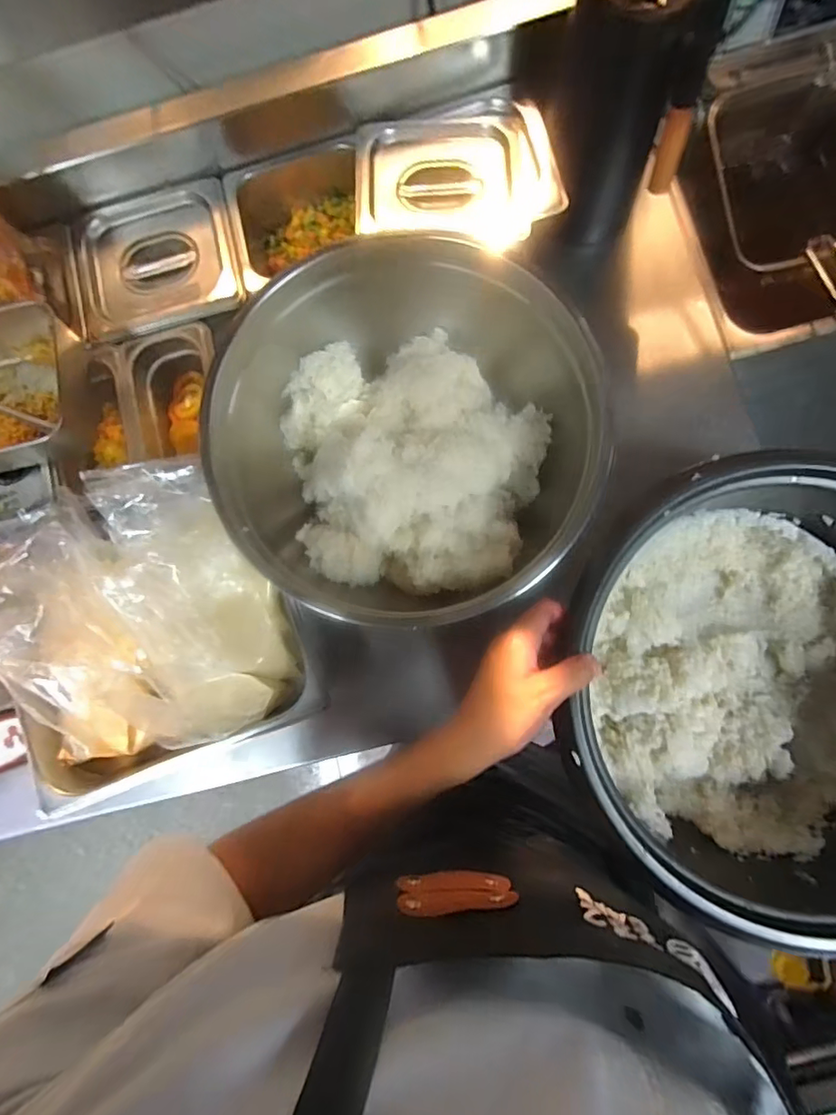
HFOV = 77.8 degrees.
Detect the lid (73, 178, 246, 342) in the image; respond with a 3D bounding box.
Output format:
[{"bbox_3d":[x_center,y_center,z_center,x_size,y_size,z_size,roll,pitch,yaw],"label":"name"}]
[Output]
[{"bbox_3d":[-0.282,-0.324,0.564,0.173,0.029,0.150,-11,82,2],"label":"lid"}]

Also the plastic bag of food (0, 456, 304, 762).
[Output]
[{"bbox_3d":[-0.302,0.072,0.539,0.285,0.104,0.275,-21,82,1],"label":"plastic bag of food"}]

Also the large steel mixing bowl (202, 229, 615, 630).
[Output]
[{"bbox_3d":[-0.007,-0.113,0.538,0.353,0.141,0.331,-1,82,4],"label":"large steel mixing bowl"}]

